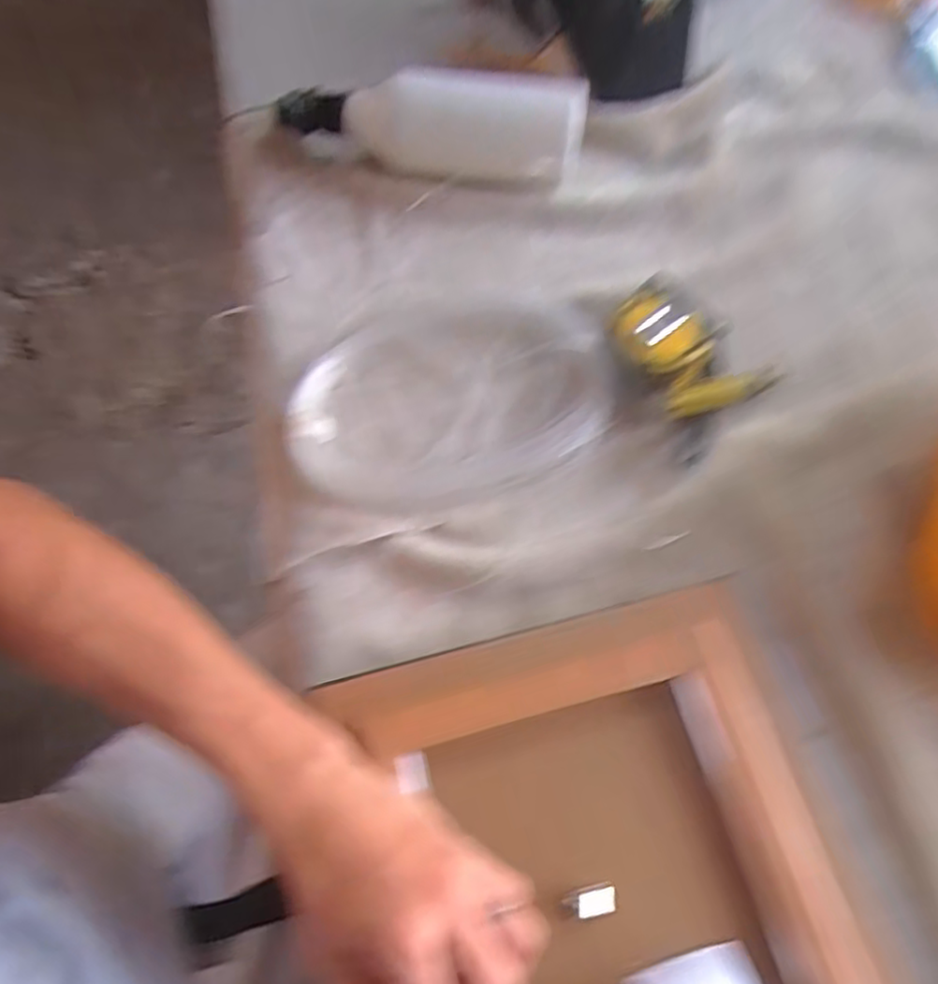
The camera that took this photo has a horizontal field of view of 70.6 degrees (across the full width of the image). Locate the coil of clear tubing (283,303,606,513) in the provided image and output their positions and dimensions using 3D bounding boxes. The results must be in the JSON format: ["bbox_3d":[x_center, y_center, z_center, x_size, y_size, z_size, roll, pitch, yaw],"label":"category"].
[{"bbox_3d":[-0.013,-0.062,0.435,0.208,0.013,0.140,-7,67,-3],"label":"coil of clear tubing"}]

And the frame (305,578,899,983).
[{"bbox_3d":[0.064,0.188,0.326,0.240,0.020,0.246,-14,68,-5],"label":"frame"}]

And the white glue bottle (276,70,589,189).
[{"bbox_3d":[-0.033,-0.276,0.502,0.231,0.063,0.046,7,67,3],"label":"white glue bottle"}]

